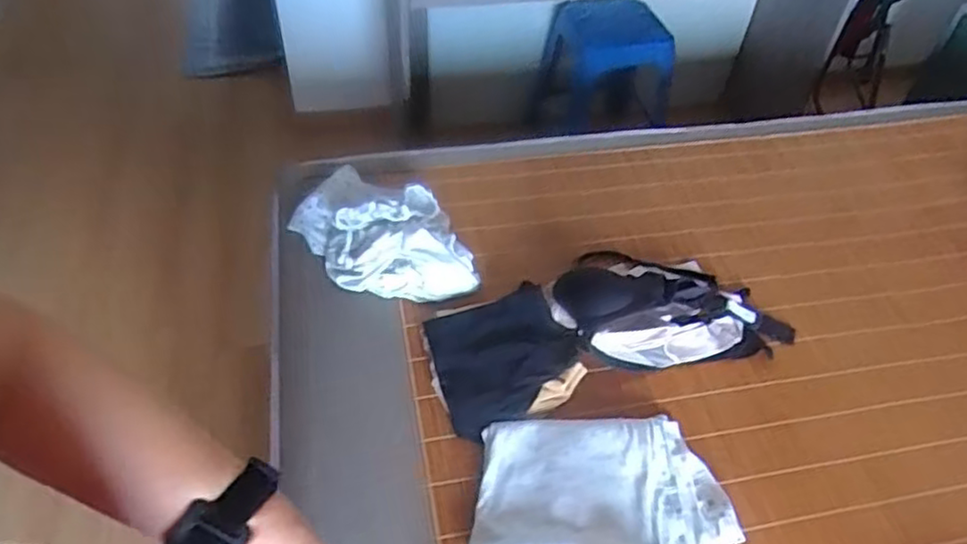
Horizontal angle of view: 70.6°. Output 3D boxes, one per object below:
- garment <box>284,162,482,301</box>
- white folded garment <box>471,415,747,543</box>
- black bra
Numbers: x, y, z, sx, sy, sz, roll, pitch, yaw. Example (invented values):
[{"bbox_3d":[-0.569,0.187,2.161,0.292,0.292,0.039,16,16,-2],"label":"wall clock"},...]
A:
[{"bbox_3d":[-0.149,-0.059,1.031,0.195,0.098,0.293,-28,56,-27],"label":"garment"},{"bbox_3d":[0.137,0.269,0.787,0.290,0.051,0.215,1,48,-4],"label":"white folded garment"},{"bbox_3d":[0.257,0.032,0.992,0.332,0.082,0.216,-5,48,-9],"label":"black bra"}]

